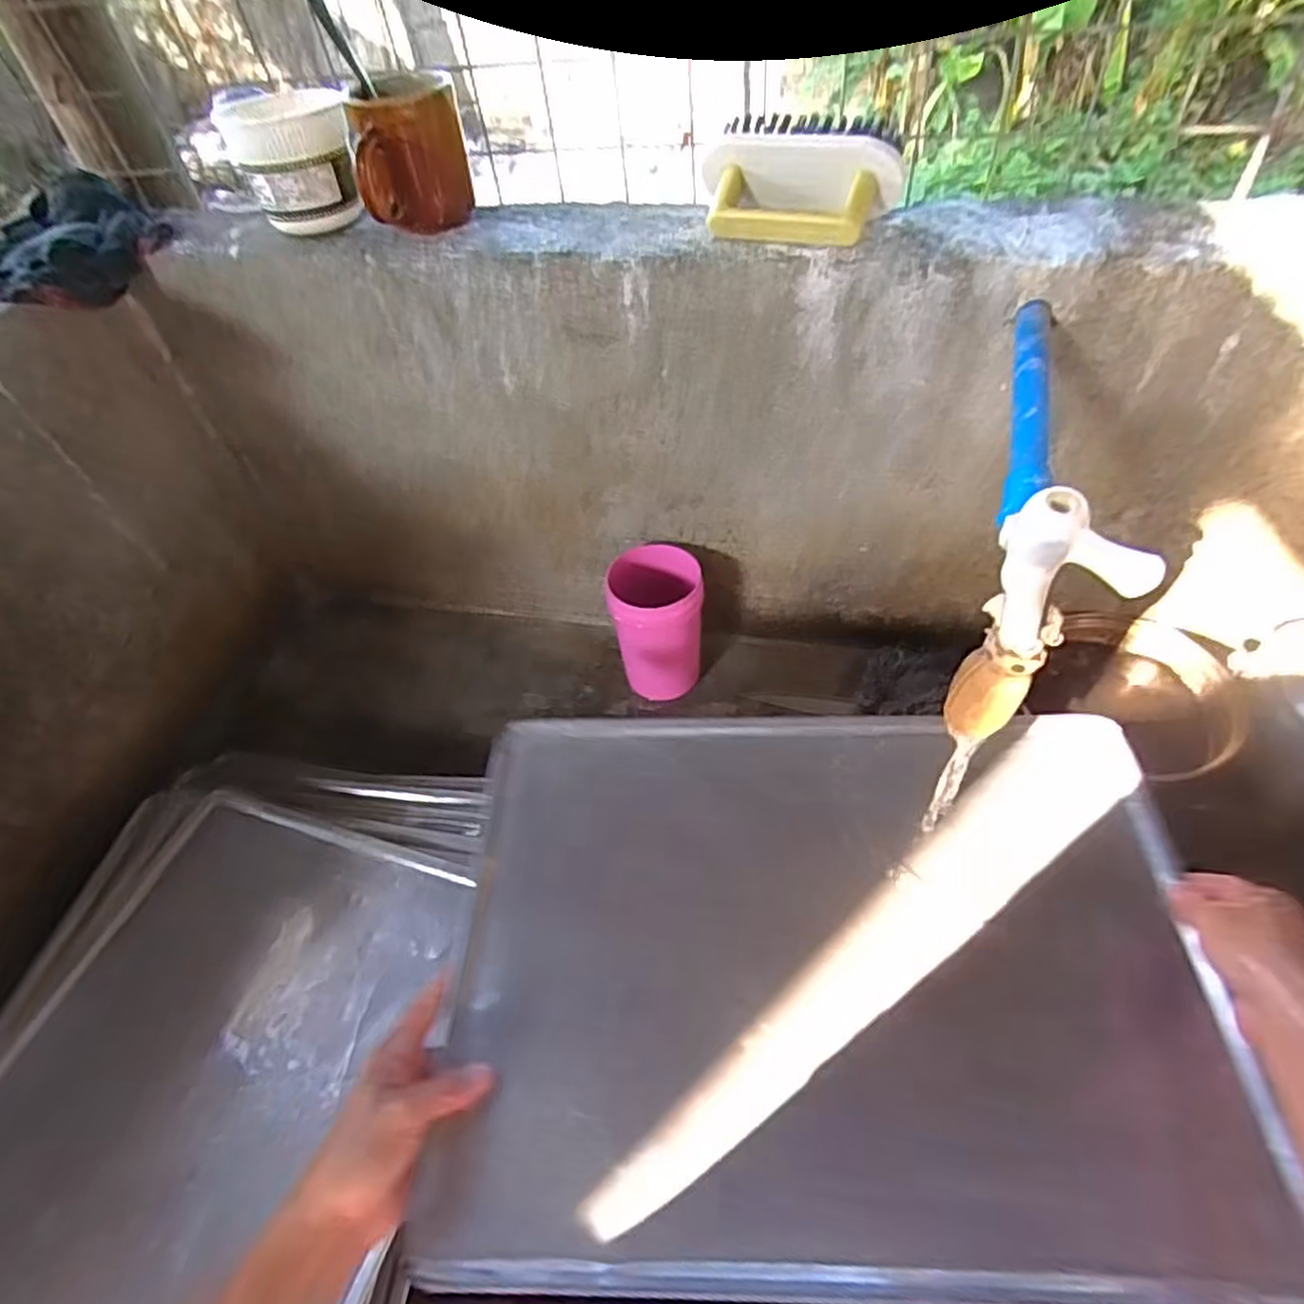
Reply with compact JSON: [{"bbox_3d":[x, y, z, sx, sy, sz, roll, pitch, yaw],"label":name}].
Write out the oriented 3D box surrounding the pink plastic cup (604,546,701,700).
[{"bbox_3d":[0.008,-0.027,0.719,0.073,0.154,0.071,-3,51,4],"label":"pink plastic cup"}]

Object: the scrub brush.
[{"bbox_3d":[0.099,-0.320,0.497,0.131,0.058,0.058,10,53,14],"label":"scrub brush"}]

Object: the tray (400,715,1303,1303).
[{"bbox_3d":[0.106,0.180,0.454,0.443,0.027,0.330,-2,51,5],"label":"tray"}]

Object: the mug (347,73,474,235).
[{"bbox_3d":[-0.179,-0.370,0.549,0.082,0.085,0.067,-15,51,-6],"label":"mug"}]

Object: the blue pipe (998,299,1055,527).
[{"bbox_3d":[0.226,-0.149,0.435,0.023,0.028,0.189,11,53,15],"label":"blue pipe"}]

